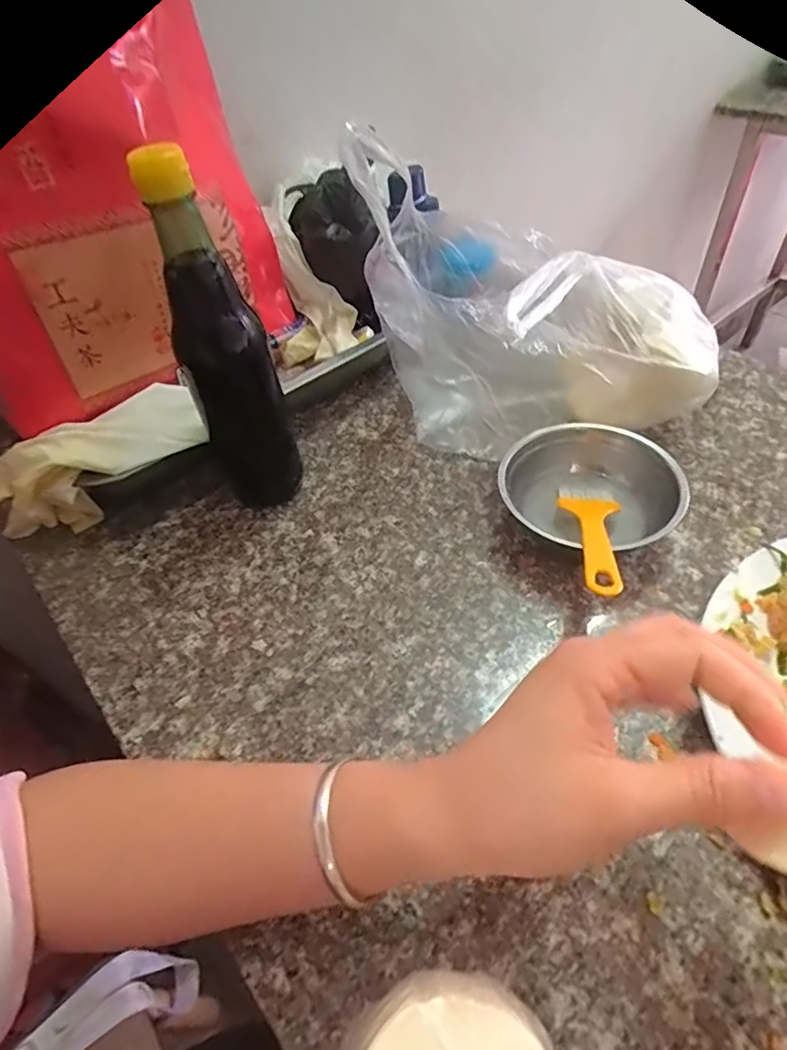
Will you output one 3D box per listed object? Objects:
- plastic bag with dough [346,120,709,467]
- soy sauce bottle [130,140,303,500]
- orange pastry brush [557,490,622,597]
[{"bbox_3d":[0.104,-0.176,0.424,0.244,0.213,0.148,-12,48,-4],"label":"plastic bag with dough"},{"bbox_3d":[-0.115,-0.116,0.383,0.063,0.242,0.064,-20,49,-11],"label":"soy sauce bottle"},{"bbox_3d":[0.130,0.006,0.357,0.038,0.006,0.139,5,27,11],"label":"orange pastry brush"}]

